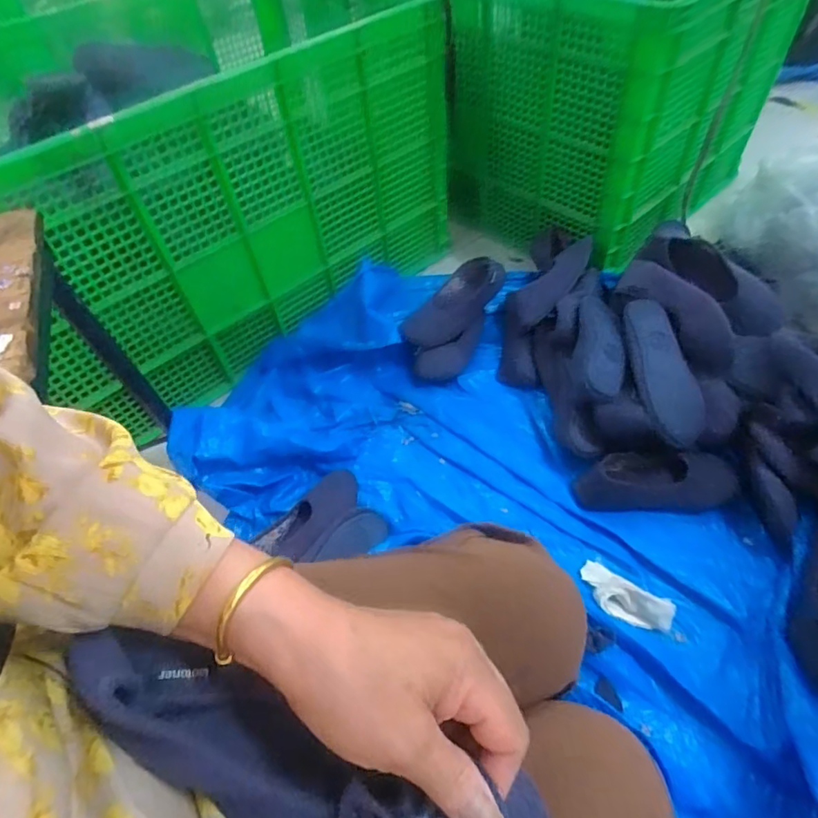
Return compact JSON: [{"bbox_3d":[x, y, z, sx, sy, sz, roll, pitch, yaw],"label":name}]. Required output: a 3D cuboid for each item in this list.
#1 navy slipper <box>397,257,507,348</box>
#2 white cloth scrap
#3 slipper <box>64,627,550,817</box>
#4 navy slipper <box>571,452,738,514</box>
[{"bbox_3d":[0.088,-0.214,1.063,0.102,0.069,0.228,34,62,27],"label":"navy slipper"},{"bbox_3d":[0.307,0.268,0.741,0.127,0.037,0.059,30,61,25],"label":"white cloth scrap"},{"bbox_3d":[-0.043,0.167,0.235,0.233,0.051,0.076,27,58,6],"label":"slipper"},{"bbox_3d":[0.392,0.118,0.830,0.243,0.069,0.082,-5,52,1],"label":"navy slipper"}]

